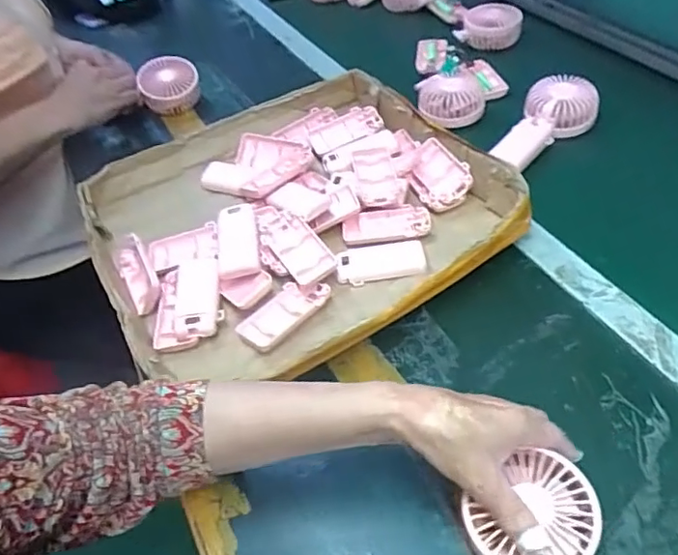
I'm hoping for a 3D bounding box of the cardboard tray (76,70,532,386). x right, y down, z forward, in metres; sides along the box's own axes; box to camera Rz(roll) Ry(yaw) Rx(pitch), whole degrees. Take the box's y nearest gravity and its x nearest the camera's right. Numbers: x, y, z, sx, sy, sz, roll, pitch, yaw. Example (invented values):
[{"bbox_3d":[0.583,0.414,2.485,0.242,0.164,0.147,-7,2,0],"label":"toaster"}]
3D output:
[{"bbox_3d":[-0.056,-0.074,0.609,0.393,0.063,0.375,-26,50,-18],"label":"cardboard tray"}]

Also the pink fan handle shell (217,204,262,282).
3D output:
[{"bbox_3d":[-0.108,-0.038,0.581,0.045,0.021,0.088,-10,47,-4],"label":"pink fan handle shell"}]

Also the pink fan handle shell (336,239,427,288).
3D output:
[{"bbox_3d":[0.042,-0.017,0.571,0.089,0.007,0.047,-7,47,-1],"label":"pink fan handle shell"}]

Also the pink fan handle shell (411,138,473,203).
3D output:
[{"bbox_3d":[0.115,-0.123,0.641,0.050,0.019,0.093,-46,48,21],"label":"pink fan handle shell"}]

